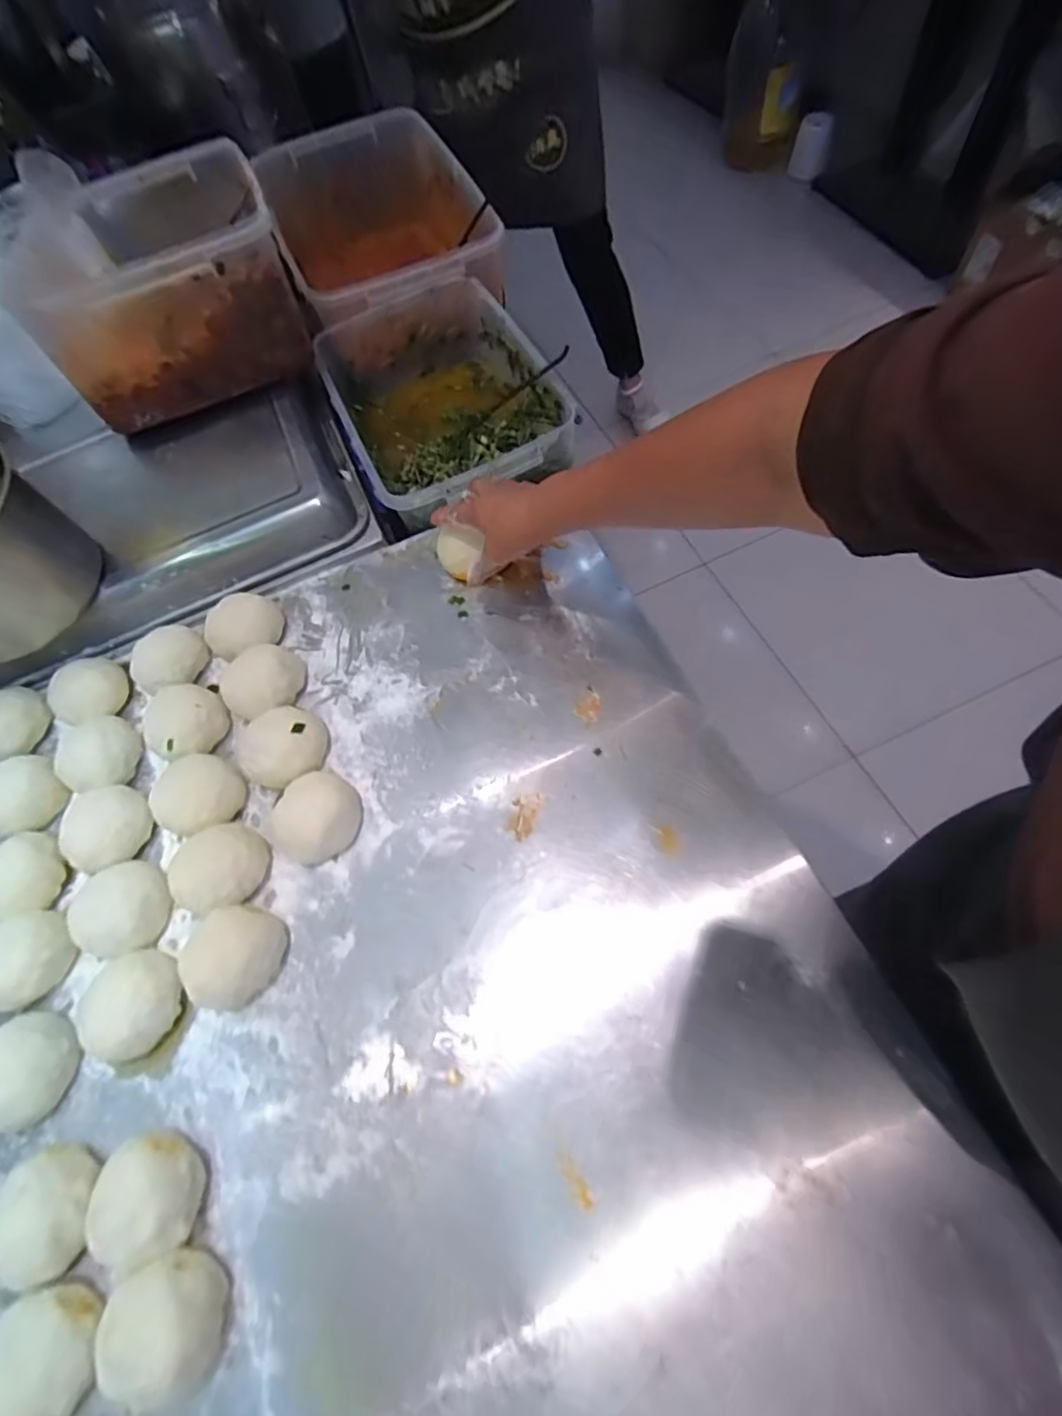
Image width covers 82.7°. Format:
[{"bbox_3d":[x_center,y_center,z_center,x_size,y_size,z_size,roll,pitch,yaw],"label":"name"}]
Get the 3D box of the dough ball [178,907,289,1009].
[{"bbox_3d":[-0.231,0.193,0.466,0.057,0.050,0.078,23,69,17],"label":"dough ball"}]

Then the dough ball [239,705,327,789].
[{"bbox_3d":[-0.227,0.034,0.549,0.071,0.037,0.069,-3,65,6],"label":"dough ball"}]

